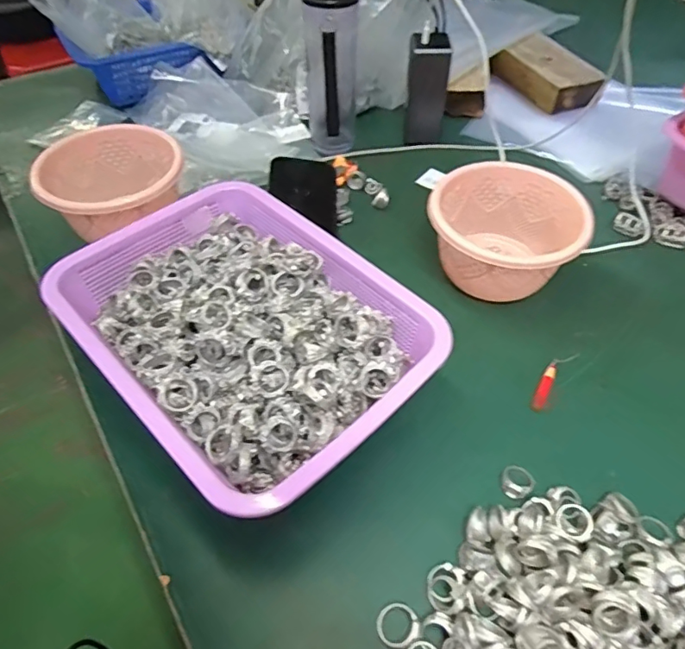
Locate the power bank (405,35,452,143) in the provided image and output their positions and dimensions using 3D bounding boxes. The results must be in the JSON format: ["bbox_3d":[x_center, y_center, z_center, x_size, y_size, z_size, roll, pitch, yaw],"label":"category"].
[{"bbox_3d":[0.112,-0.310,0.680,0.049,0.131,0.057,8,52,9],"label":"power bank"}]

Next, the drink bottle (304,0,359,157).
[{"bbox_3d":[-0.013,-0.307,0.619,0.070,0.205,0.055,-4,51,-1],"label":"drink bottle"}]

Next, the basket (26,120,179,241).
[{"bbox_3d":[-0.239,-0.146,0.550,0.140,0.073,0.135,-1,51,1],"label":"basket"}]

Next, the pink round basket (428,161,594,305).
[{"bbox_3d":[0.162,-0.086,0.526,0.141,0.086,0.138,-1,51,1],"label":"pink round basket"}]

